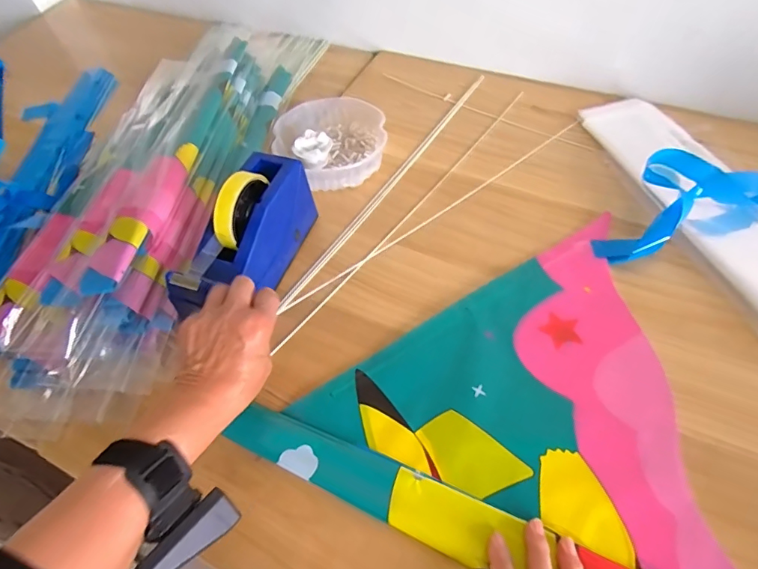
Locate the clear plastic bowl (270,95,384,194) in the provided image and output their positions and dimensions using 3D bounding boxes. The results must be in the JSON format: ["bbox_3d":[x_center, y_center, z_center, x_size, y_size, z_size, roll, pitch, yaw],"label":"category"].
[{"bbox_3d":[-0.068,-0.201,0.661,0.151,0.043,0.158,-7,54,0],"label":"clear plastic bowl"}]

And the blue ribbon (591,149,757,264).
[{"bbox_3d":[0.420,-0.075,0.517,0.337,0.046,0.151,8,56,10],"label":"blue ribbon"}]

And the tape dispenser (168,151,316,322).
[{"bbox_3d":[-0.145,-0.052,0.511,0.062,0.117,0.199,15,57,15],"label":"tape dispenser"}]

